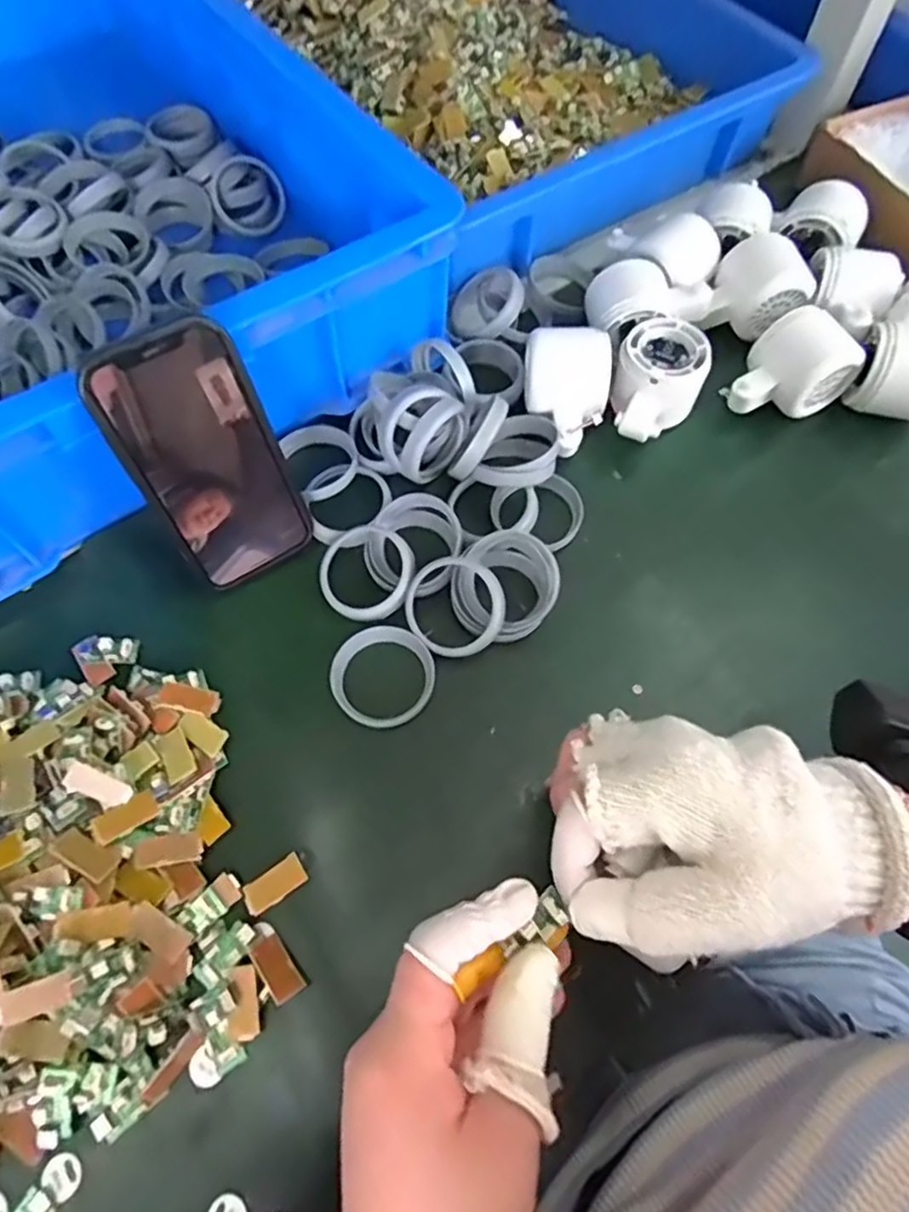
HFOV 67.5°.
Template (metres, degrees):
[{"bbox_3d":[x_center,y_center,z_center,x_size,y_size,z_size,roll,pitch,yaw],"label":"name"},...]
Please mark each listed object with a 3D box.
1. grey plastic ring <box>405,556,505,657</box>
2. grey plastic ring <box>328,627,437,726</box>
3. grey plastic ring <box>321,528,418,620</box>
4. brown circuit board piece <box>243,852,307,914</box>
[{"bbox_3d":[0.001,0.000,0.397,0.056,0.010,0.058,0,89,6],"label":"grey plastic ring"},{"bbox_3d":[-0.041,0.042,0.396,0.058,0.021,0.057,0,65,-1],"label":"grey plastic ring"},{"bbox_3d":[-0.053,-0.021,0.415,0.058,0.009,0.066,-27,61,2],"label":"grey plastic ring"},{"bbox_3d":[-0.090,0.140,0.342,0.031,0.006,0.016,-31,69,-14],"label":"brown circuit board piece"}]

